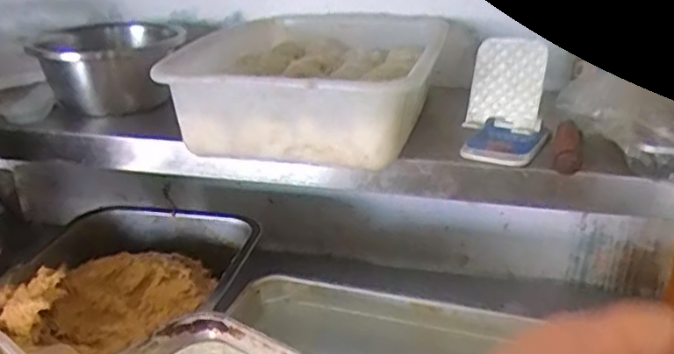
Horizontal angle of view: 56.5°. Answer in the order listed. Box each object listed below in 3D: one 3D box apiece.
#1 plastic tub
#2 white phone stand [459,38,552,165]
[{"bbox_3d":[-0.020,-0.123,0.756,0.272,0.088,0.378,3,24,9],"label":"plastic tub"},{"bbox_3d":[0.177,-0.084,0.649,0.083,0.110,0.098,6,25,16],"label":"white phone stand"}]

